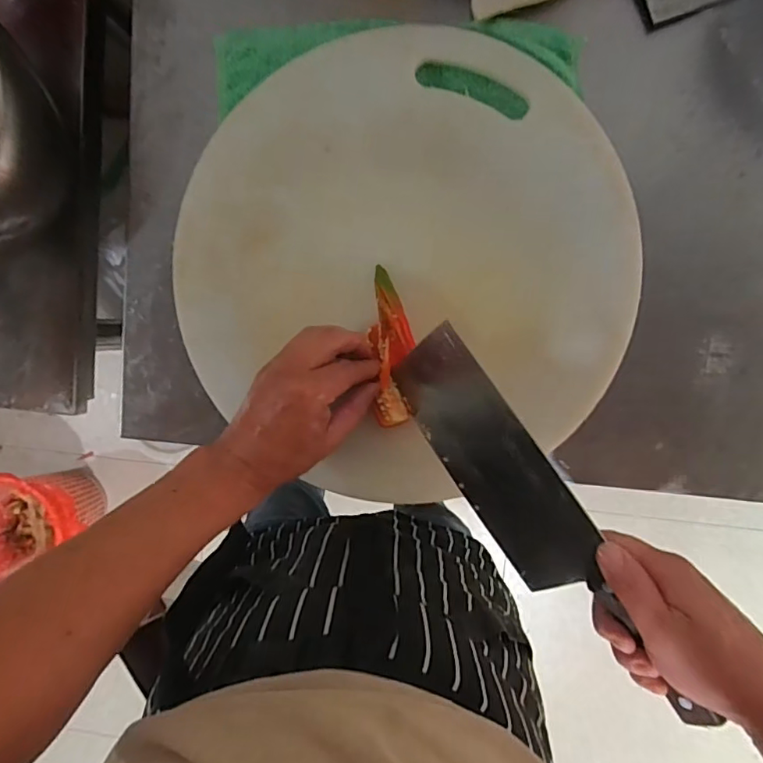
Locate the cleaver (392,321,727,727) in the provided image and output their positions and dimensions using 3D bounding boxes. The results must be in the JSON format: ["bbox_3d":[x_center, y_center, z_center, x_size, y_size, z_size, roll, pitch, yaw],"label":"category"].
[{"bbox_3d":[0.107,0.103,0.383,0.300,0.013,0.085,56,139,5],"label":"cleaver"}]

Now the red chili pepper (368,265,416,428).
[{"bbox_3d":[0.009,-0.028,0.422,0.032,0.015,0.124,-2,93,6],"label":"red chili pepper"}]

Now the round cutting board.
[{"bbox_3d":[0.017,-0.090,0.430,0.359,0.035,0.357,1,96,6],"label":"round cutting board"}]

